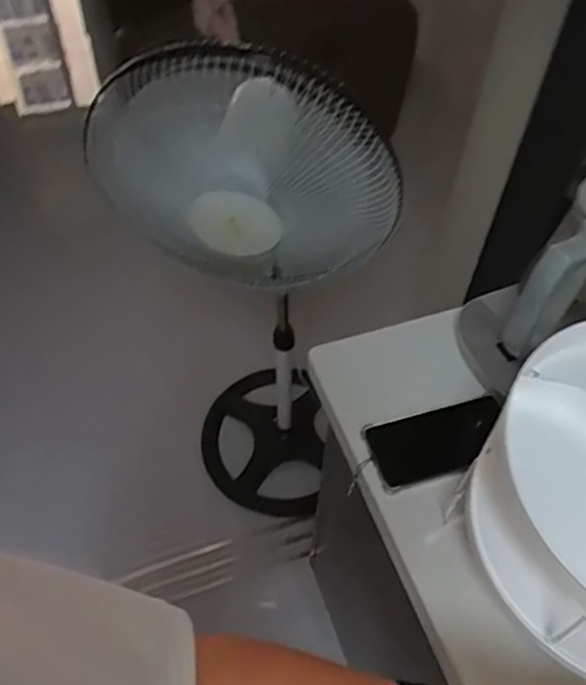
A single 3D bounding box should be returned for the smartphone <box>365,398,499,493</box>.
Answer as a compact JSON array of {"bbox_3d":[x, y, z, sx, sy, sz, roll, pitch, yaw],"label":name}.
[{"bbox_3d":[0.158,0.106,0.650,0.151,0.013,0.075,-14,61,-7],"label":"smartphone"}]

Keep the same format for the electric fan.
[{"bbox_3d":[-0.101,-0.053,1.136,0.356,1.079,0.370,-9,52,-11],"label":"electric fan"}]

